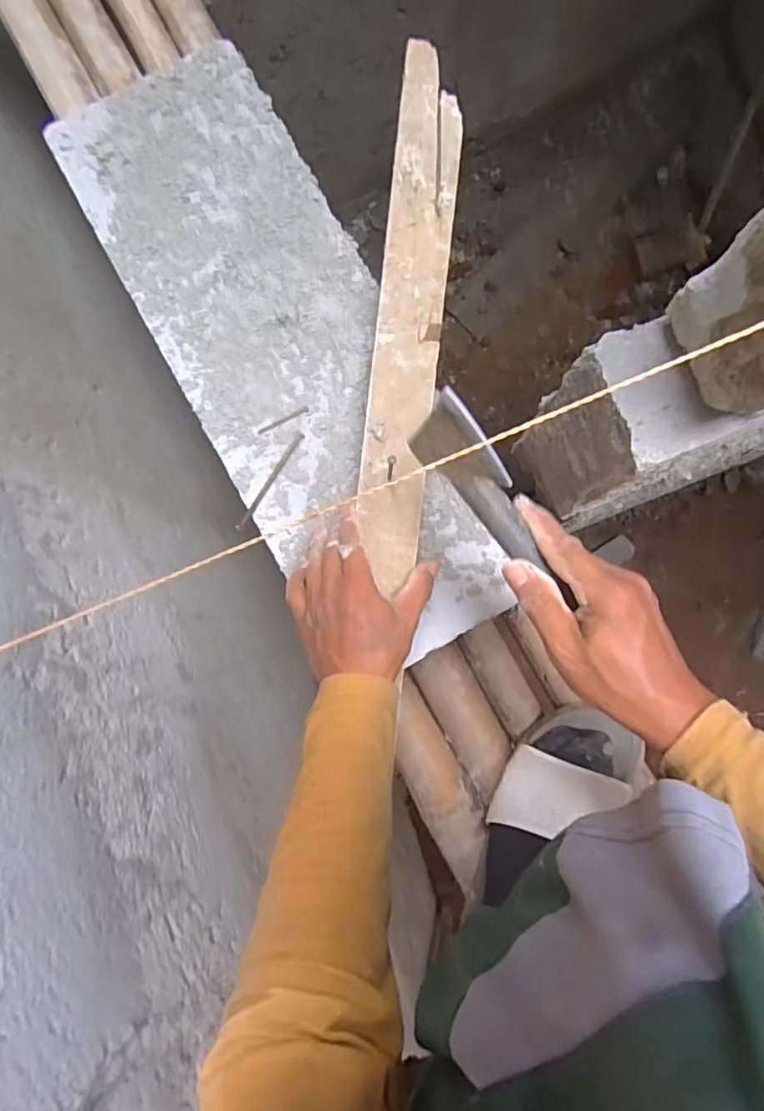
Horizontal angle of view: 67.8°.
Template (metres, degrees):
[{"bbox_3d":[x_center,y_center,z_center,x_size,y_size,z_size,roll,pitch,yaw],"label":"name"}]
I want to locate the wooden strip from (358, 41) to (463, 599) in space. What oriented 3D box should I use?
[{"bbox_3d":[0.024,-0.203,0.474,0.054,0.014,0.444,5,86,7],"label":"wooden strip"}]

